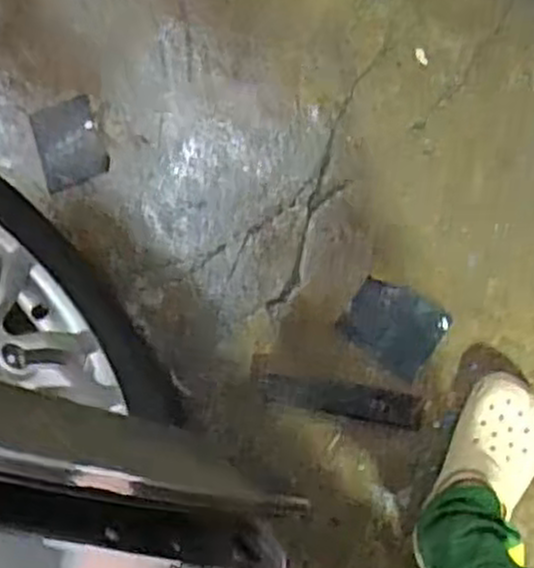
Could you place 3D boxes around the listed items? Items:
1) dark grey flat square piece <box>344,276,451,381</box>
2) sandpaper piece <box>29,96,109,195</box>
[{"bbox_3d":[0.183,0.061,1.160,0.136,0.007,0.113,32,94,15],"label":"dark grey flat square piece"},{"bbox_3d":[-0.324,-0.230,1.308,0.105,0.007,0.144,-22,76,6],"label":"sandpaper piece"}]

